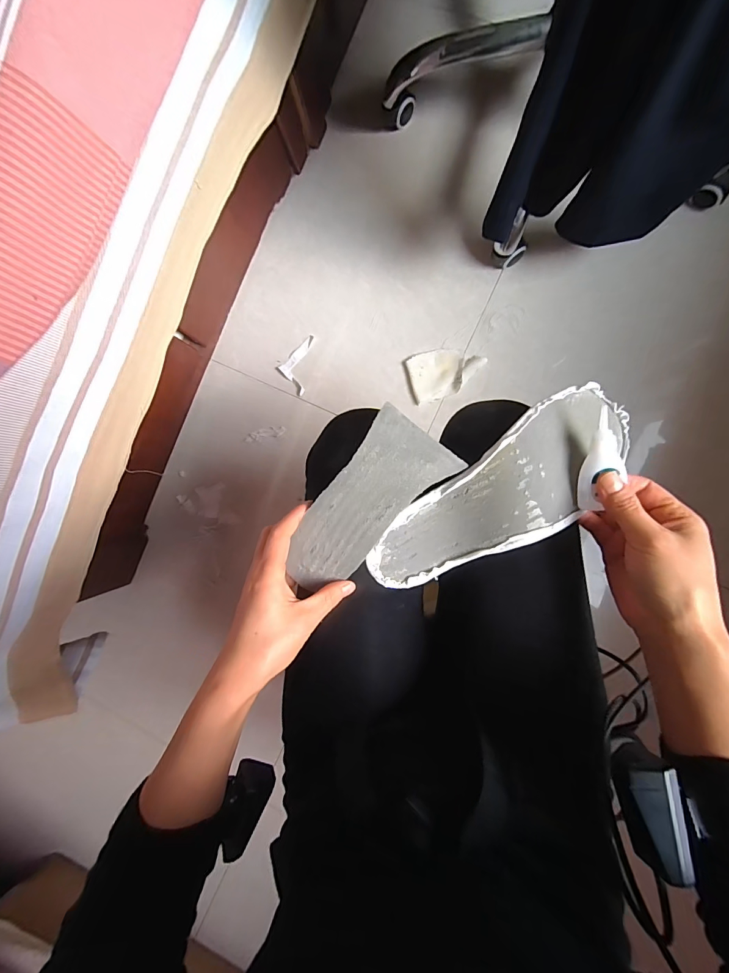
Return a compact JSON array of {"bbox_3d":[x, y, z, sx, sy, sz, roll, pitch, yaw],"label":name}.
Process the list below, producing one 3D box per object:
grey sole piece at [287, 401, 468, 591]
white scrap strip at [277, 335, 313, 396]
[{"bbox_3d":[-0.004,0.019,0.323,0.071,0.008,0.166,41,98,5],"label":"grey sole piece"},{"bbox_3d":[-0.146,-0.256,0.804,0.064,0.007,0.121,13,92,7],"label":"white scrap strip"}]

